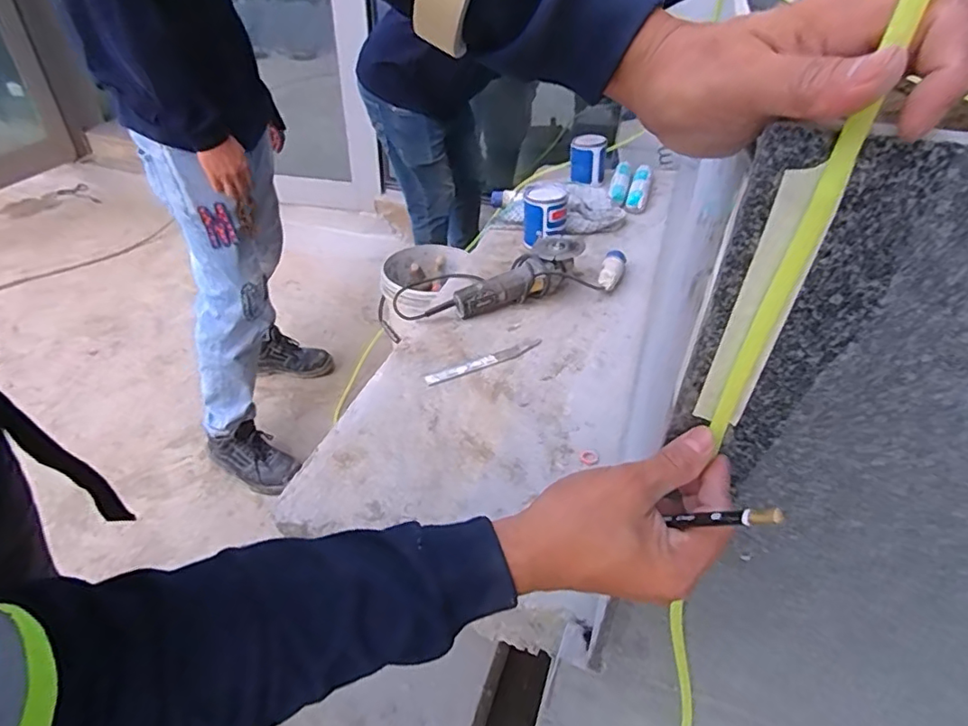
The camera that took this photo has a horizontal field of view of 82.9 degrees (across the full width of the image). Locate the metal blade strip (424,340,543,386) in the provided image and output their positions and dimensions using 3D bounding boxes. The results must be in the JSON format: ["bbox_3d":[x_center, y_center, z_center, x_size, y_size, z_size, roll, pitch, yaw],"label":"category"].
[{"bbox_3d":[0.004,-0.002,0.969,0.227,0.006,0.035,-18,43,-24],"label":"metal blade strip"}]

